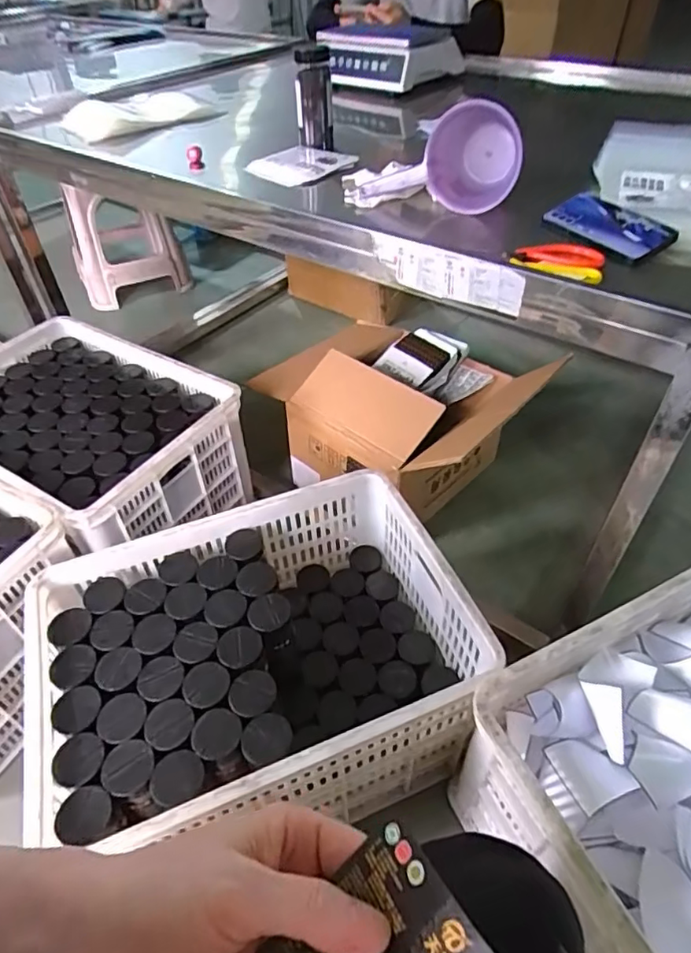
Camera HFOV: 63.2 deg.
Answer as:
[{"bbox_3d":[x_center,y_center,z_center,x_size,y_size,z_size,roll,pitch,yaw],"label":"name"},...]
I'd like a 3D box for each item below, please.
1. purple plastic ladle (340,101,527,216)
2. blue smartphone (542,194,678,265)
[{"bbox_3d":[0.120,-0.466,0.813,0.255,0.128,0.095,12,47,13],"label":"purple plastic ladle"},{"bbox_3d":[0.342,-0.325,0.725,0.072,0.011,0.152,-41,60,-6],"label":"blue smartphone"}]

